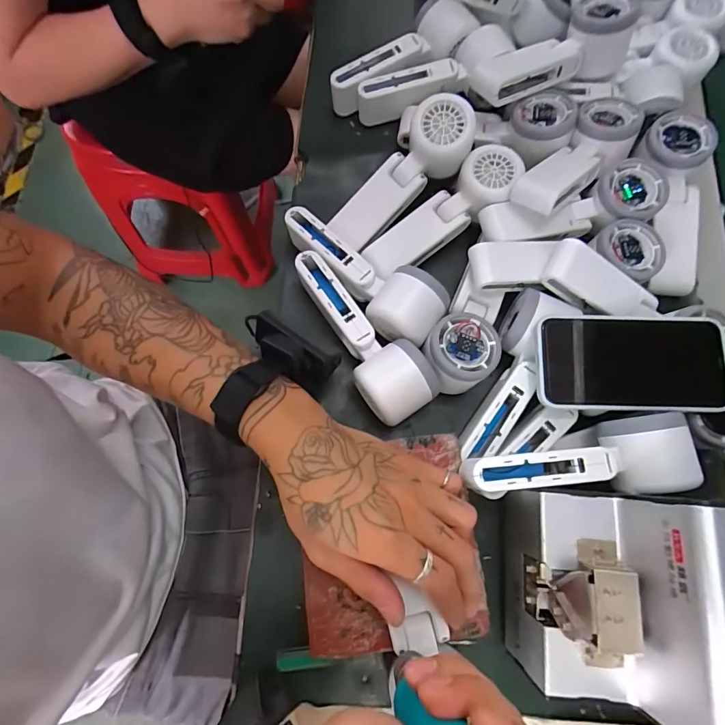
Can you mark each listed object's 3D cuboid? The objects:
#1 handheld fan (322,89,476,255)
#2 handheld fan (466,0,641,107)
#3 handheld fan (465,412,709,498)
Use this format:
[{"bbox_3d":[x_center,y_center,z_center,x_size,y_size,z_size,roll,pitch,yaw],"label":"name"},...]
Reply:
[{"bbox_3d":[0.036,-0.171,0.391,0.157,0.043,0.051,-42,81,13],"label":"handheld fan"},{"bbox_3d":[0.178,-0.293,0.411,0.159,0.053,0.066,-22,77,-1],"label":"handheld fan"},{"bbox_3d":[0.152,0.073,0.311,0.159,0.047,0.052,-8,77,2],"label":"handheld fan"}]

